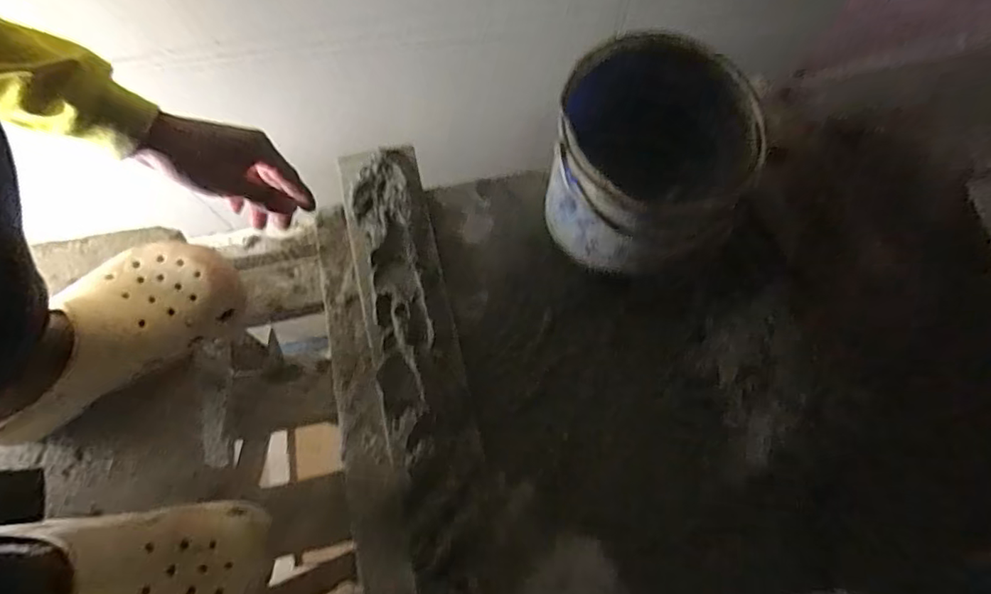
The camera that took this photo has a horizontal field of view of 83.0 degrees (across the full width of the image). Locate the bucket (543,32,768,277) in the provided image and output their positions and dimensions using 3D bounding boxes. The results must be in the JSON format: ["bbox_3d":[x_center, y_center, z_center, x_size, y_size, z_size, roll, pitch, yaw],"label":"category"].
[{"bbox_3d":[0.137,-0.121,0.543,0.171,0.168,0.156,25,73,6],"label":"bucket"}]

